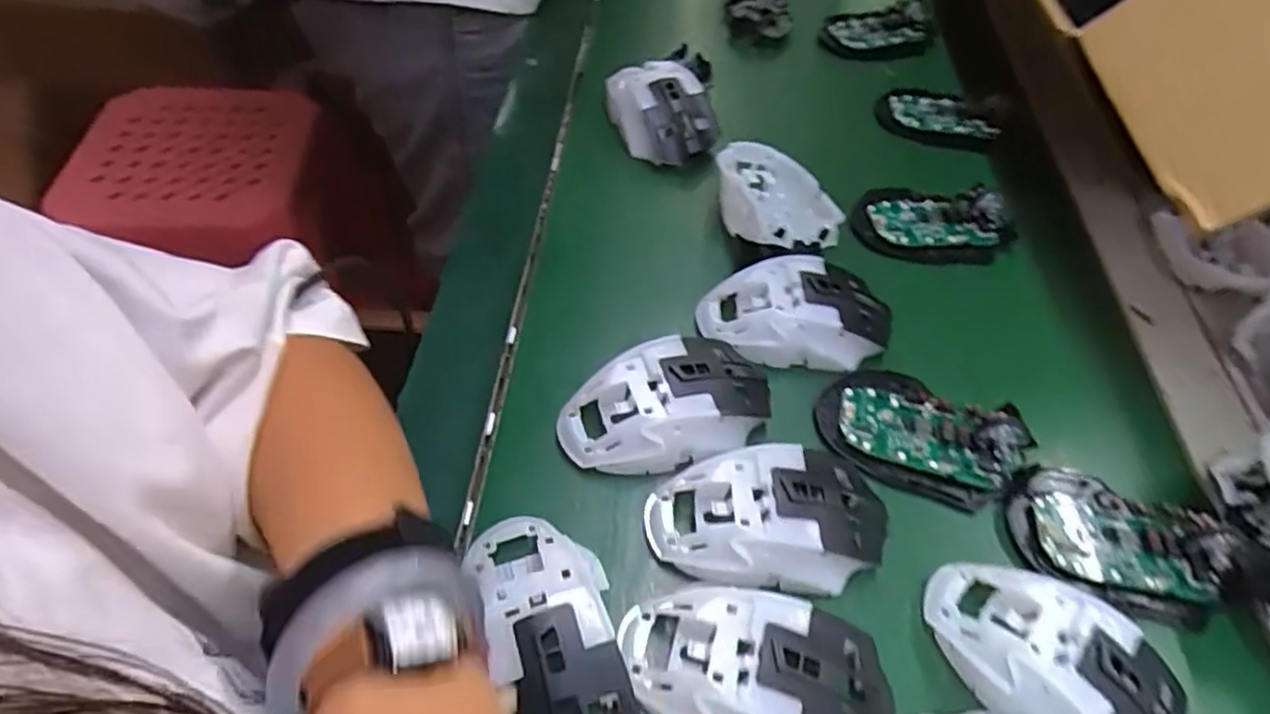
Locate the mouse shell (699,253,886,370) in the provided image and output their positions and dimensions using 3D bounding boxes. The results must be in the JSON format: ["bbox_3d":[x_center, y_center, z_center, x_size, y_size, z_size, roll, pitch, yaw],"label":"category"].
[{"bbox_3d":[0.096,-0.029,0.410,0.110,0.033,0.060,-3,55,-7],"label":"mouse shell"}]

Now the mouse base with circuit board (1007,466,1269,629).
[{"bbox_3d":[0.249,0.091,0.351,0.108,0.030,0.065,14,54,5],"label":"mouse base with circuit board"}]

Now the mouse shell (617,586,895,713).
[{"bbox_3d":[0.050,0.130,0.288,0.110,0.026,0.059,8,54,1],"label":"mouse shell"}]

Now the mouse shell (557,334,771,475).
[{"bbox_3d":[0.018,0.026,0.366,0.111,0.034,0.061,-16,57,-16],"label":"mouse shell"}]

